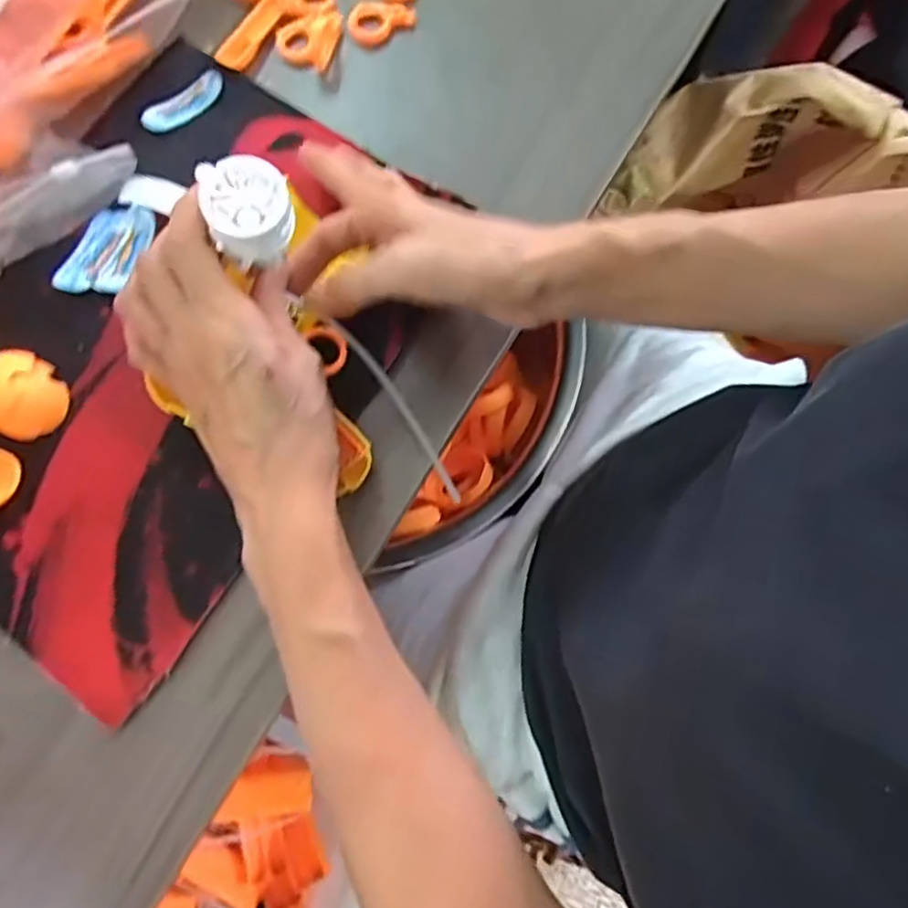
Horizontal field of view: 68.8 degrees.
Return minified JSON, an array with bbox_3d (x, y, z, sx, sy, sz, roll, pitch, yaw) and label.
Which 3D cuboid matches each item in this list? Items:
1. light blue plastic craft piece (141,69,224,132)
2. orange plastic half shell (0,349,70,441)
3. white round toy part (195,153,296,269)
[{"bbox_3d":[-0.160,-0.208,0.396,0.053,0.009,0.022,-32,79,-6],"label":"light blue plastic craft piece"},{"bbox_3d":[-0.227,-0.032,0.347,0.037,0.024,0.043,20,79,5],"label":"orange plastic half shell"},{"bbox_3d":[-0.087,-0.104,0.282,0.033,0.023,0.038,-24,77,-8],"label":"white round toy part"}]

